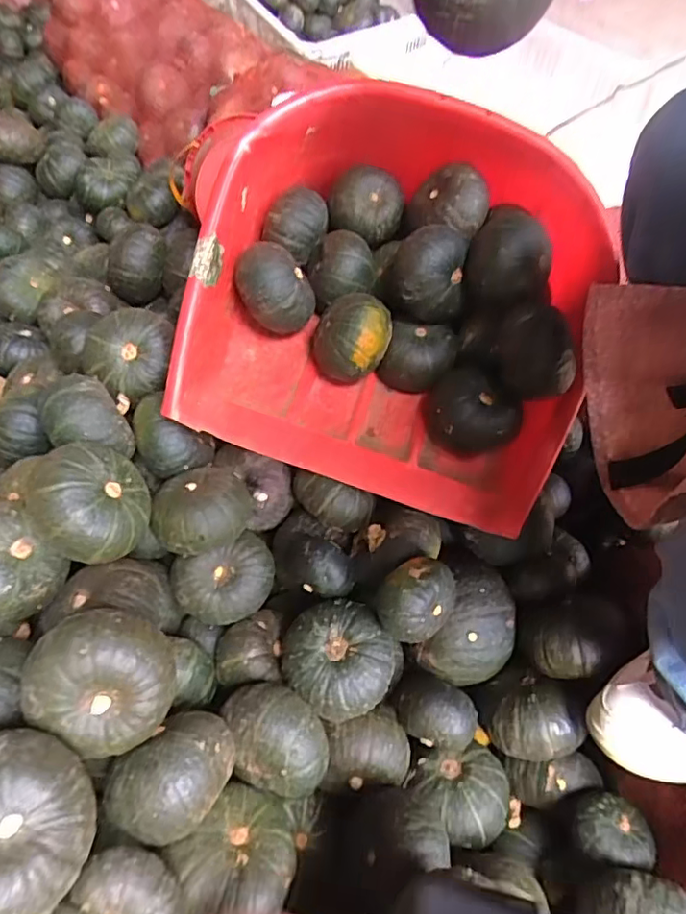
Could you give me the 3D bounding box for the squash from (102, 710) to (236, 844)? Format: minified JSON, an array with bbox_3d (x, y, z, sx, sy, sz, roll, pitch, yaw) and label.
[{"bbox_3d":[-0.138,0.263,0.471,0.103,0.071,0.079,-38,65,-19],"label":"squash"}]

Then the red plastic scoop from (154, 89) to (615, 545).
[{"bbox_3d":[0.067,-0.201,0.660,0.416,0.246,0.449,13,61,9],"label":"red plastic scoop"}]

